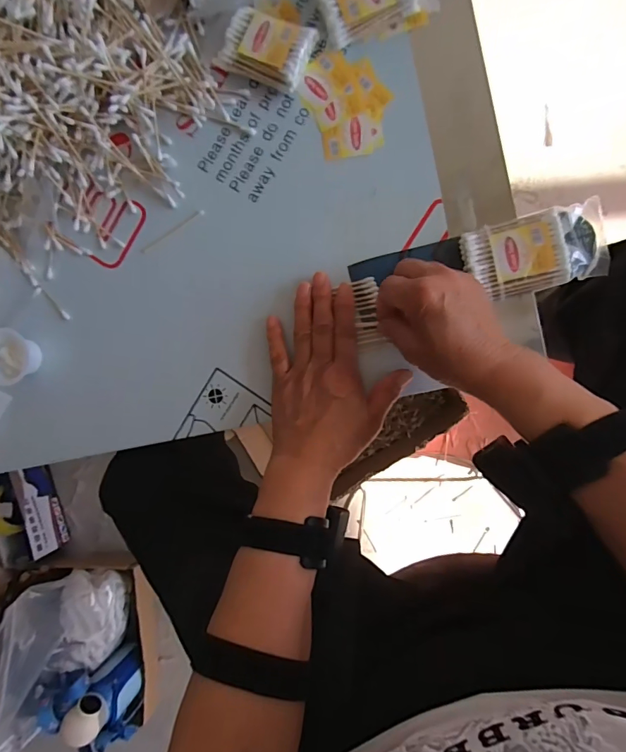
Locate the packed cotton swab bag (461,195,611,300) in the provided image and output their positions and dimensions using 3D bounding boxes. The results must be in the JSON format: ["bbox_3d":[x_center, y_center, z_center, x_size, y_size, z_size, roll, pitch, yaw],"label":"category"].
[{"bbox_3d":[0.183,-0.102,0.348,0.108,0.025,0.062,-12,93,8],"label":"packed cotton swab bag"}]

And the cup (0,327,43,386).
[{"bbox_3d":[-0.300,-0.019,0.414,0.049,0.023,0.051,1,94,7],"label":"cup"}]

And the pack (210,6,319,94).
[{"bbox_3d":[-0.041,-0.287,0.370,0.077,0.016,0.053,24,97,5],"label":"pack"}]

